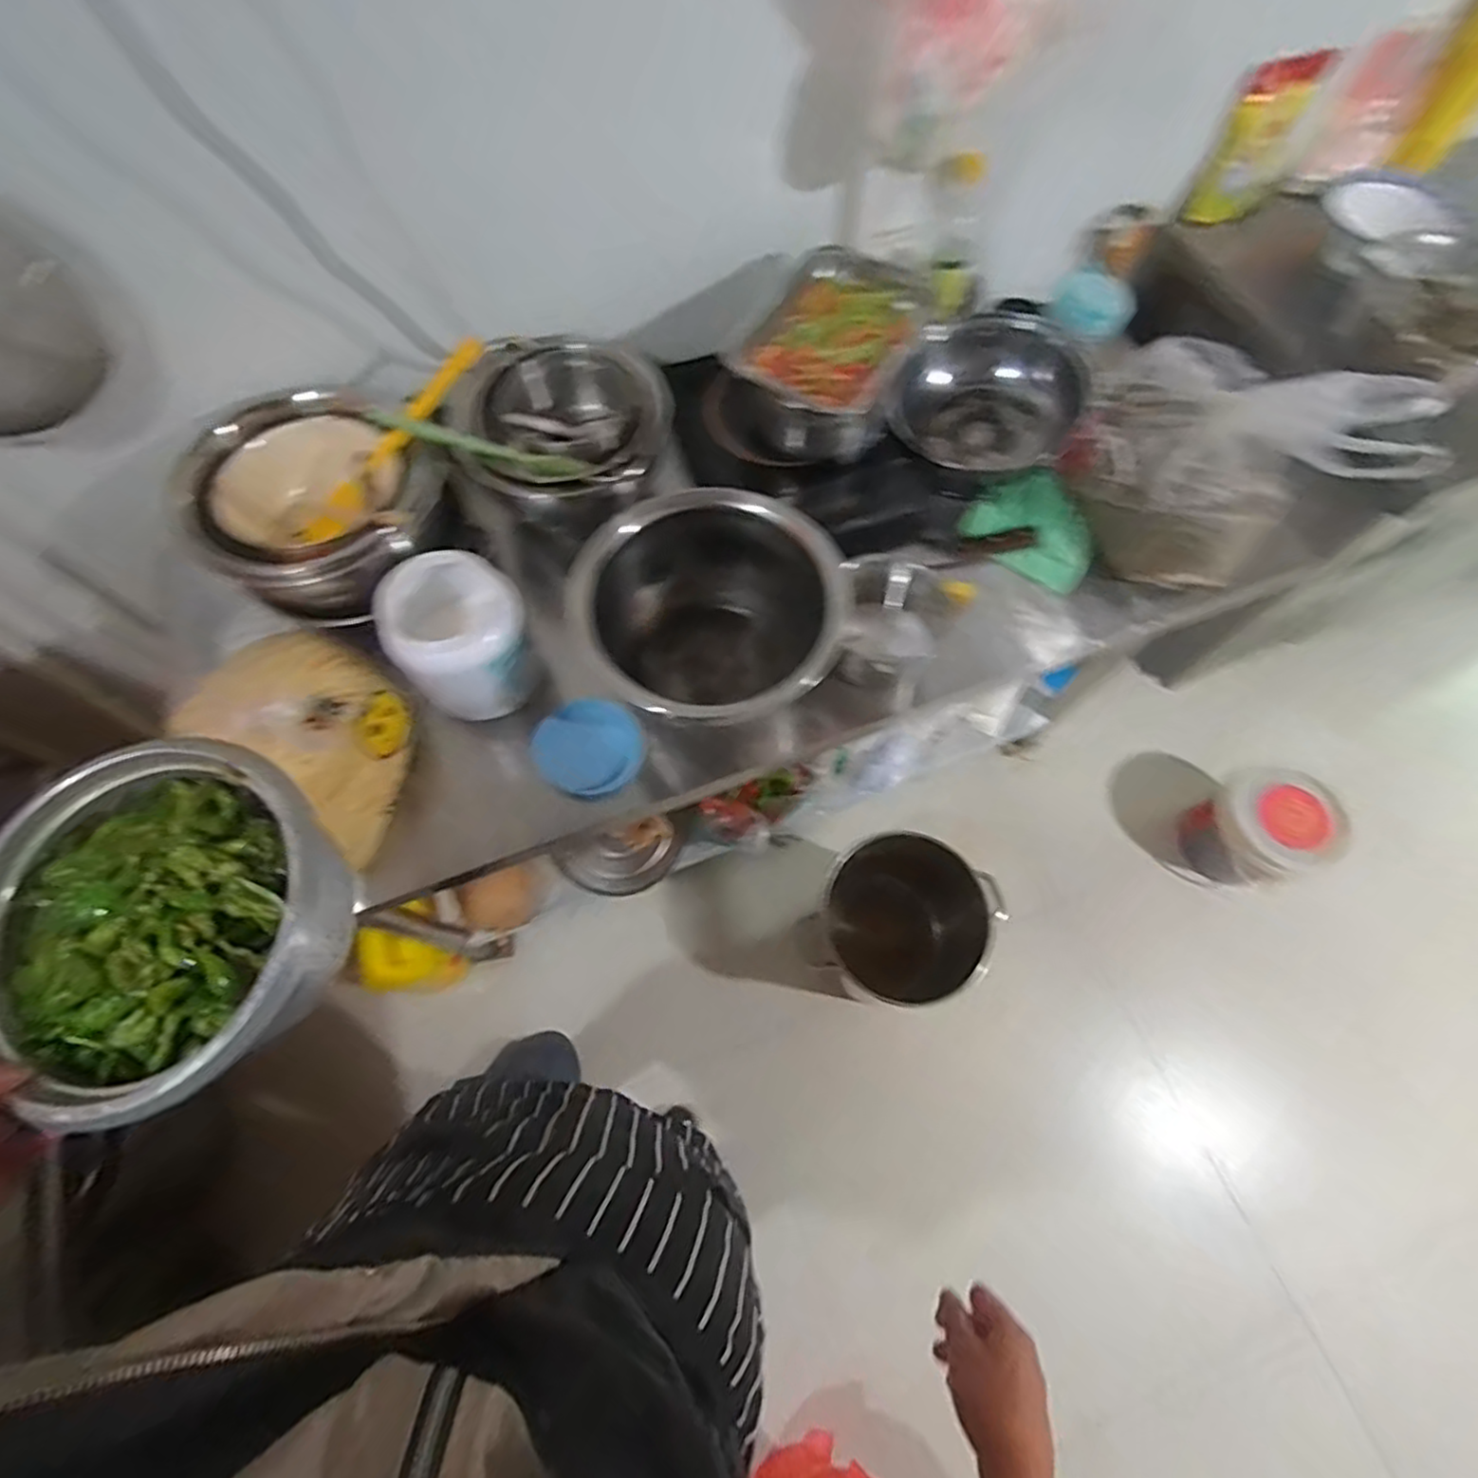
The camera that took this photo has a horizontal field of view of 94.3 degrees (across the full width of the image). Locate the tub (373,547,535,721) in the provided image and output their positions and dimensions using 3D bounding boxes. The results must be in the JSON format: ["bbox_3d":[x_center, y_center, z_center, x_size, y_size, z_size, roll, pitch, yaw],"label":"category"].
[{"bbox_3d":[-0.314,-0.113,0.789,0.140,0.155,0.121,-31,70,-13],"label":"tub"}]

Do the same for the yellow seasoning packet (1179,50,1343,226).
[{"bbox_3d":[0.794,-0.908,1.050,0.131,0.197,0.023,-8,59,-8],"label":"yellow seasoning packet"}]

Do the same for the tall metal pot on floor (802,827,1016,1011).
[{"bbox_3d":[0.328,0.371,1.419,0.317,0.259,0.303,29,69,11],"label":"tall metal pot on floor"}]

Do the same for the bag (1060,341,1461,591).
[{"bbox_3d":[0.596,-0.353,0.863,0.220,0.216,0.330,-37,72,-15],"label":"bag"}]

